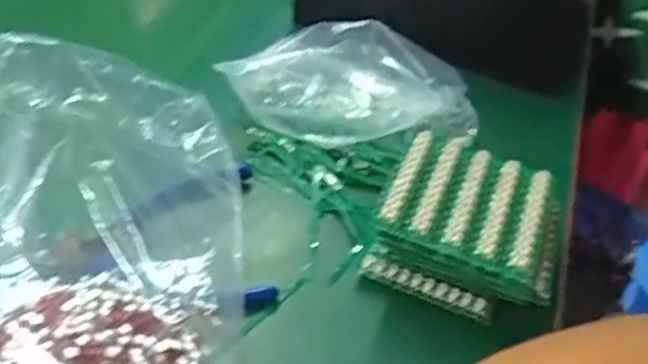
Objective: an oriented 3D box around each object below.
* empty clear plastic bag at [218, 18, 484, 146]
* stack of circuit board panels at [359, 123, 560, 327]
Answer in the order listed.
[{"bbox_3d":[0.023,-0.066,0.483,0.172,0.058,0.080,1,45,-3],"label":"empty clear plastic bag"},{"bbox_3d":[0.084,0.027,0.401,0.102,0.059,0.085,16,46,11],"label":"stack of circuit board panels"}]

